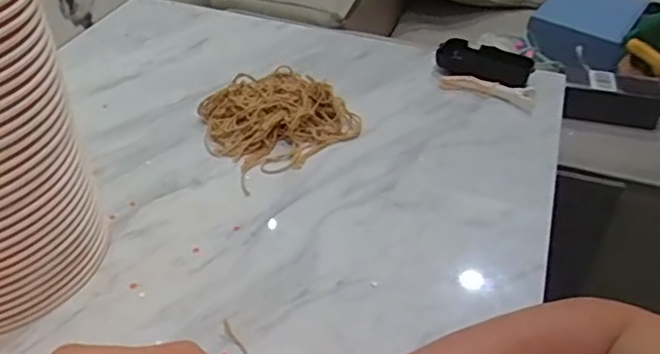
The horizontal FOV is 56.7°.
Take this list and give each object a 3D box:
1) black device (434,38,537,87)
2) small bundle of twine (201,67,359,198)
[{"bbox_3d":[0.183,-0.134,0.725,0.108,0.029,0.053,21,44,20],"label":"black device"},{"bbox_3d":[-0.057,-0.067,0.641,0.156,0.035,0.134,-28,49,-30],"label":"small bundle of twine"}]

